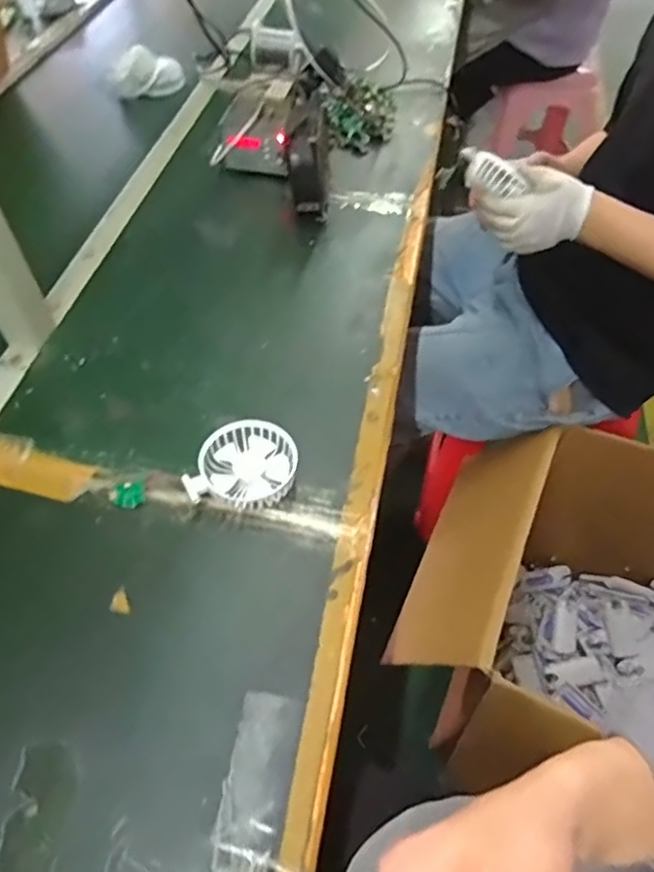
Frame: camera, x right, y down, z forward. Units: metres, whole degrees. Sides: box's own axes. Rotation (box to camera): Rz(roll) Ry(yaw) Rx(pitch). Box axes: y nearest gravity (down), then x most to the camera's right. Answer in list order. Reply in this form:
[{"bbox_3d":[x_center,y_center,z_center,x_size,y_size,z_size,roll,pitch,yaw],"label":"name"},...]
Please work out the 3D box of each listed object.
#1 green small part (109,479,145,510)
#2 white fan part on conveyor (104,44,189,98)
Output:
[{"bbox_3d":[-0.187,0.055,0.561,0.031,0.014,0.026,-20,56,-14],"label":"green small part"},{"bbox_3d":[-0.321,-0.647,1.057,0.128,0.064,0.057,-10,54,-7],"label":"white fan part on conveyor"}]

